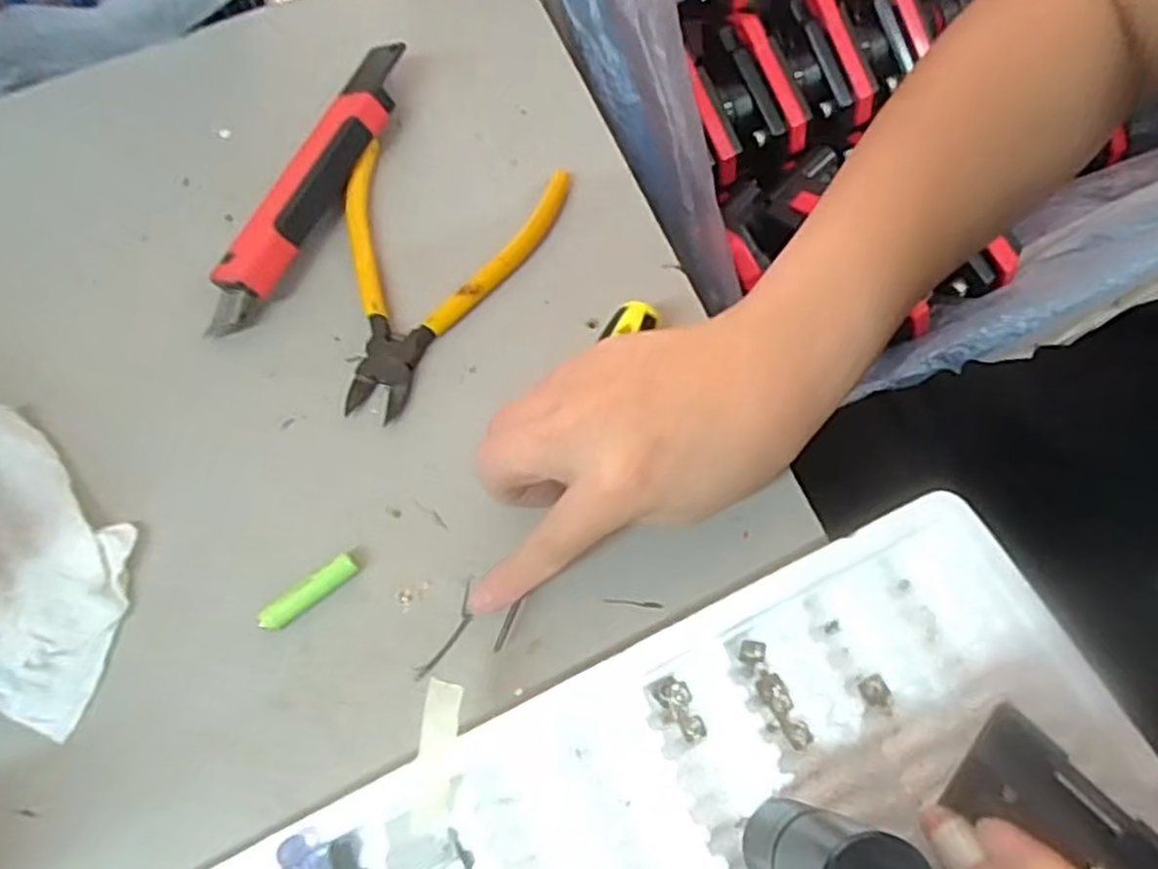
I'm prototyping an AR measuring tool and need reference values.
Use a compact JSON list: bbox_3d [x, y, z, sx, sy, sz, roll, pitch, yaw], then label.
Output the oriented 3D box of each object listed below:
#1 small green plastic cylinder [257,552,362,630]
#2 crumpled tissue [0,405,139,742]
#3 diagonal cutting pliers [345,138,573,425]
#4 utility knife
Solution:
[{"bbox_3d":[-0.110,0.065,0.315,0.044,0.013,0.012,-34,72,-9],"label":"small green plastic cylinder"},{"bbox_3d":[-0.239,0.054,0.324,0.133,0.013,0.082,38,76,15],"label":"crumpled tissue"},{"bbox_3d":[-0.073,-0.074,0.363,0.103,0.010,0.140,13,71,7],"label":"diagonal cutting pliers"},{"bbox_3d":[-0.129,-0.121,0.375,0.031,0.025,0.162,24,73,11],"label":"utility knife"}]

